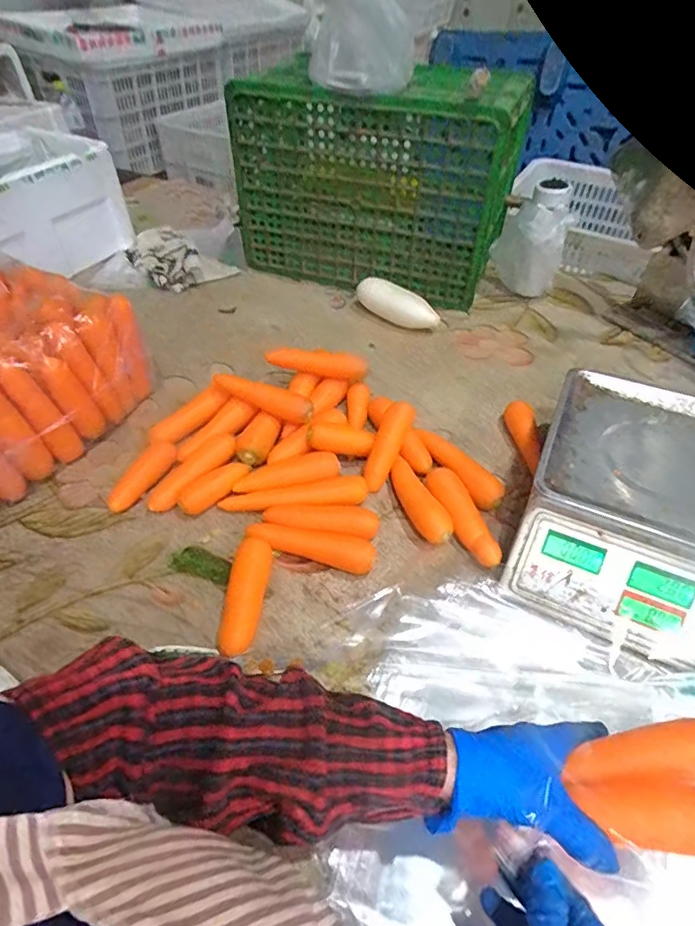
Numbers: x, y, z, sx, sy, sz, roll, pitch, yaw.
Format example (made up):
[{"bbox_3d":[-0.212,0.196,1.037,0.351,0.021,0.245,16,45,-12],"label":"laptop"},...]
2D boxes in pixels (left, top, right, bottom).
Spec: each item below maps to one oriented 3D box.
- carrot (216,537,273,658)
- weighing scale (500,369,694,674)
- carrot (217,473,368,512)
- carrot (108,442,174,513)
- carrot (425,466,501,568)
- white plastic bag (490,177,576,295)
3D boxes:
[{"bbox_3d":[-0.110,0.142,0.536,0.037,0.032,0.128,5,46,5],"label":"carrot"},{"bbox_3d":[0.380,0.056,0.544,0.330,0.093,0.330,20,49,18],"label":"weighing scale"},{"bbox_3d":[-0.066,0.045,0.631,0.181,0.030,0.036,-5,46,-5],"label":"carrot"},{"bbox_3d":[-0.263,0.016,0.644,0.026,0.027,0.111,25,65,22],"label":"carrot"},{"bbox_3d":[0.137,0.064,0.604,0.036,0.034,0.140,-15,48,-14],"label":"carrot"},{"bbox_3d":[0.335,-0.404,0.916,0.090,0.196,0.108,-9,46,-9],"label":"white plastic bag"}]

